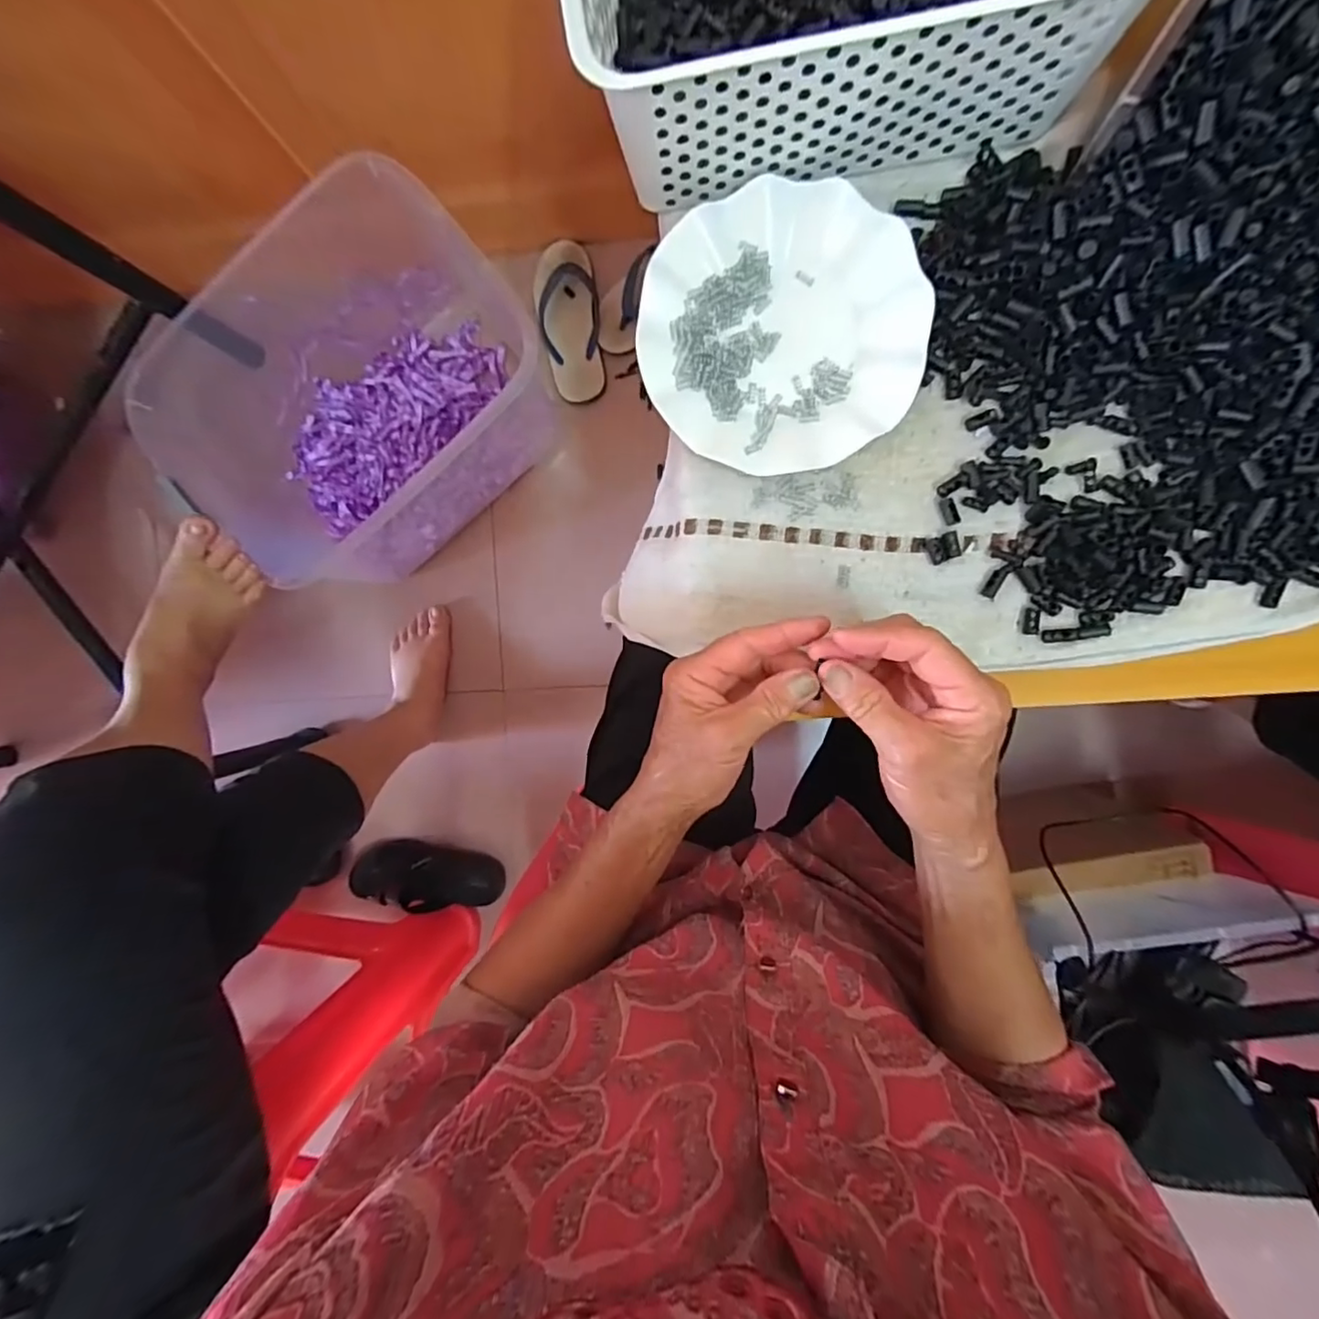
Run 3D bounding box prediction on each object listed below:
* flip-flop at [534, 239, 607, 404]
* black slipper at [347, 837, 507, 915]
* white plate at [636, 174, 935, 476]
[{"bbox_3d":[-0.138,-0.522,0.898,0.095,0.032,0.230,-7,92,5],"label":"flip-flop"},{"bbox_3d":[-0.370,0.341,0.921,0.241,0.055,0.100,9,94,4],"label":"black slipper"},{"bbox_3d":[0.080,-0.218,0.390,0.179,0.021,0.182,0,93,5],"label":"white plate"}]

